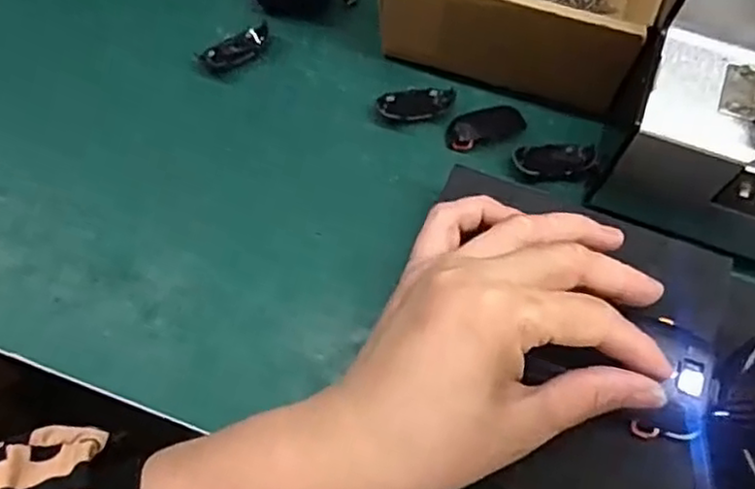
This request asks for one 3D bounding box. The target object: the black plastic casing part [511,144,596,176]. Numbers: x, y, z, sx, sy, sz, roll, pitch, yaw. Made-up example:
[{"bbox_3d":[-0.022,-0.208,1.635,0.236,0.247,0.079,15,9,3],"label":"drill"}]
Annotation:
[{"bbox_3d":[0.094,-0.045,0.360,0.044,0.005,0.022,-1,68,-2],"label":"black plastic casing part"}]

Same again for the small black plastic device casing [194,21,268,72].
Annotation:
[{"bbox_3d":[-0.079,-0.110,0.382,0.041,0.005,0.019,-36,73,-15],"label":"small black plastic device casing"}]

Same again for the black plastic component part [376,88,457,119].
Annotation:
[{"bbox_3d":[0.022,-0.077,0.374,0.043,0.005,0.021,-8,68,-5],"label":"black plastic component part"}]

